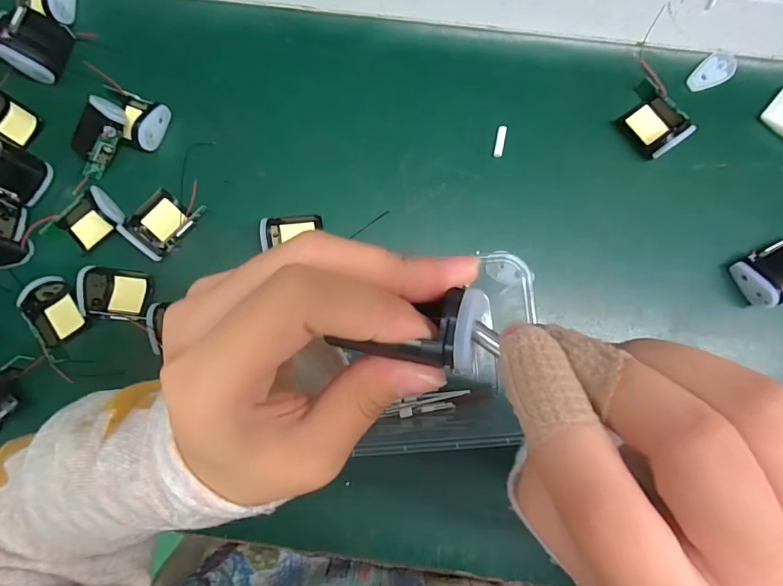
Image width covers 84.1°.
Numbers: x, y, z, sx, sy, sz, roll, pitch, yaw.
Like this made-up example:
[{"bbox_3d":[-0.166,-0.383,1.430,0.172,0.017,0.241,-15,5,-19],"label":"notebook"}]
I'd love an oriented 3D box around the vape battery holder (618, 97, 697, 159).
[{"bbox_3d":[0.194,-0.123,0.315,0.035,0.019,0.039,-33,84,-2],"label":"vape battery holder"}]

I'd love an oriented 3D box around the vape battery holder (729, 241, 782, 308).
[{"bbox_3d":[0.266,-0.014,0.299,0.044,0.024,0.034,-27,84,-1],"label":"vape battery holder"}]

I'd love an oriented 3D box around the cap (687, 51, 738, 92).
[{"bbox_3d":[0.240,-0.165,0.324,0.034,0.007,0.022,-35,84,-2],"label":"cap"}]

